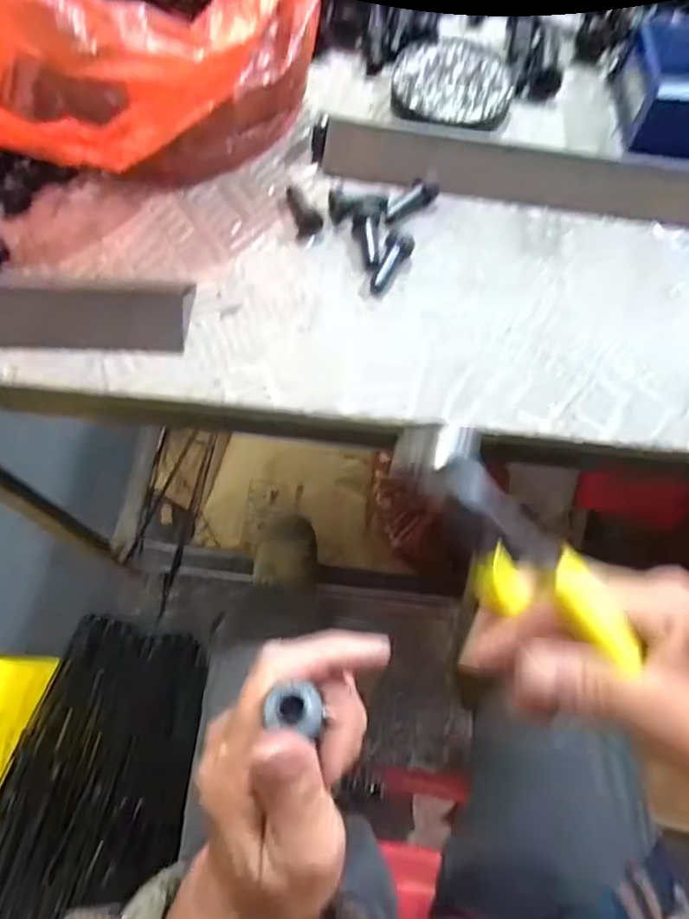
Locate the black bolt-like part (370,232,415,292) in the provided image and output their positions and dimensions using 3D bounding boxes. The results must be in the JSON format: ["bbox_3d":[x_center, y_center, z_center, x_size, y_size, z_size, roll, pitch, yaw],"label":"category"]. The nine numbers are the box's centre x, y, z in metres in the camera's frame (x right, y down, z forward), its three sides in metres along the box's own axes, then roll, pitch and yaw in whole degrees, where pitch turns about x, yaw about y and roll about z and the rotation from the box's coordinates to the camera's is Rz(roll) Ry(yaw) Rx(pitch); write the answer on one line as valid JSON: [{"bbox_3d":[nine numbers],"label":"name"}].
[{"bbox_3d":[0.030,-0.120,0.368,0.017,0.016,0.038,18,69,6],"label":"black bolt-like part"}]

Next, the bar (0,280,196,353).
[{"bbox_3d":[-0.206,-0.083,0.333,0.233,0.030,0.038,2,68,0],"label":"bar"}]

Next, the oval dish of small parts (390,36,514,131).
[{"bbox_3d":[0.077,-0.268,0.432,0.082,0.012,0.081,8,68,2],"label":"oval dish of small parts"}]

